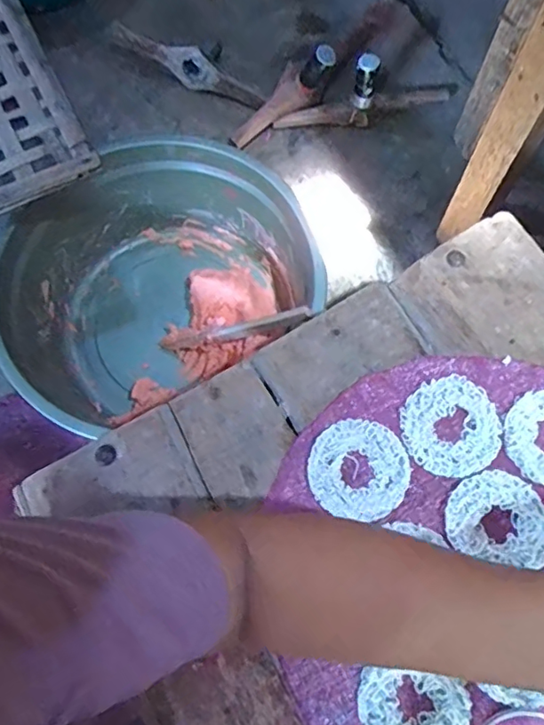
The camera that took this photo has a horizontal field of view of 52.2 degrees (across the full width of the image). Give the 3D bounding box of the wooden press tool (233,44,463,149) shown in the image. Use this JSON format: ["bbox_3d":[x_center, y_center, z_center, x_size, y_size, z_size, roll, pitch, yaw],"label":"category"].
[{"bbox_3d":[0.122,-0.464,0.924,0.403,0.101,0.112,-15,72,-4],"label":"wooden press tool"}]

